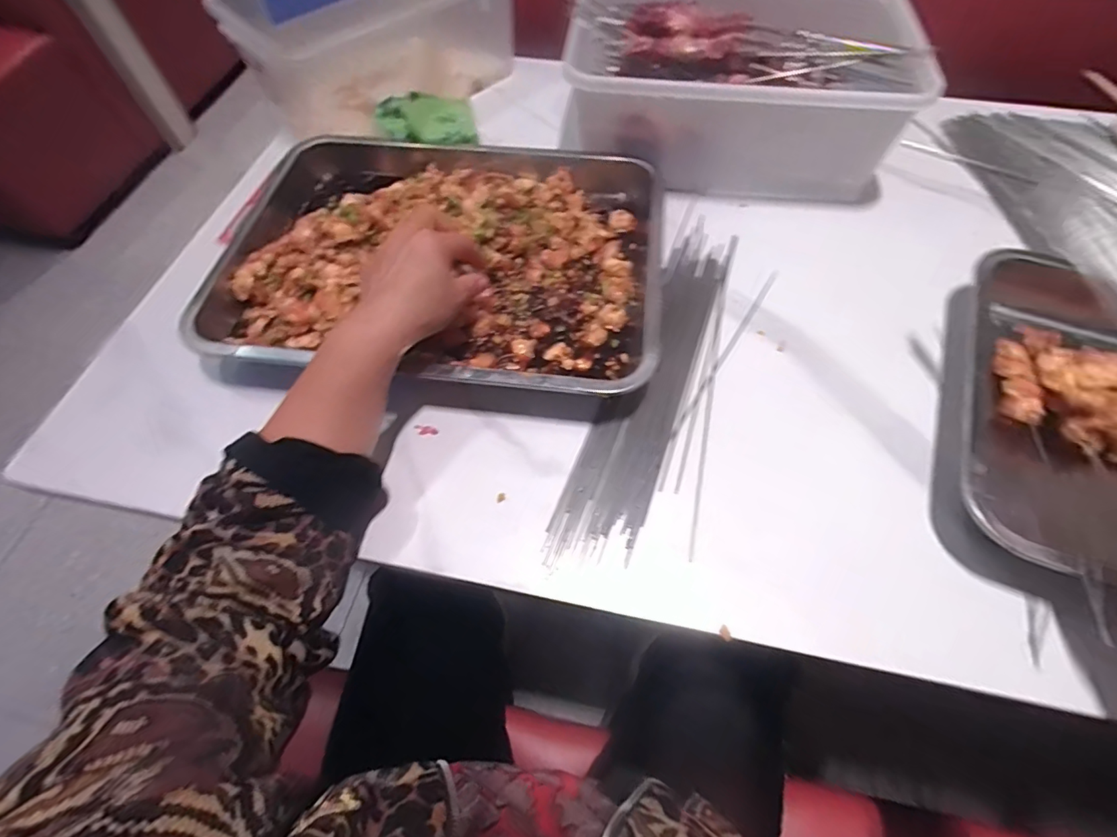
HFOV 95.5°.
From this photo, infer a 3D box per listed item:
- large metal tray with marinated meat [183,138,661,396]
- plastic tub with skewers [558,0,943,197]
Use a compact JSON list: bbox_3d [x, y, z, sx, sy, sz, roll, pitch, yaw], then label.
[{"bbox_3d":[-0.101,-0.172,0.479,0.384,0.059,0.326,6,62,6],"label":"large metal tray with marinated meat"},{"bbox_3d":[0.185,-0.368,0.554,0.341,0.121,0.242,0,62,3],"label":"plastic tub with skewers"}]

